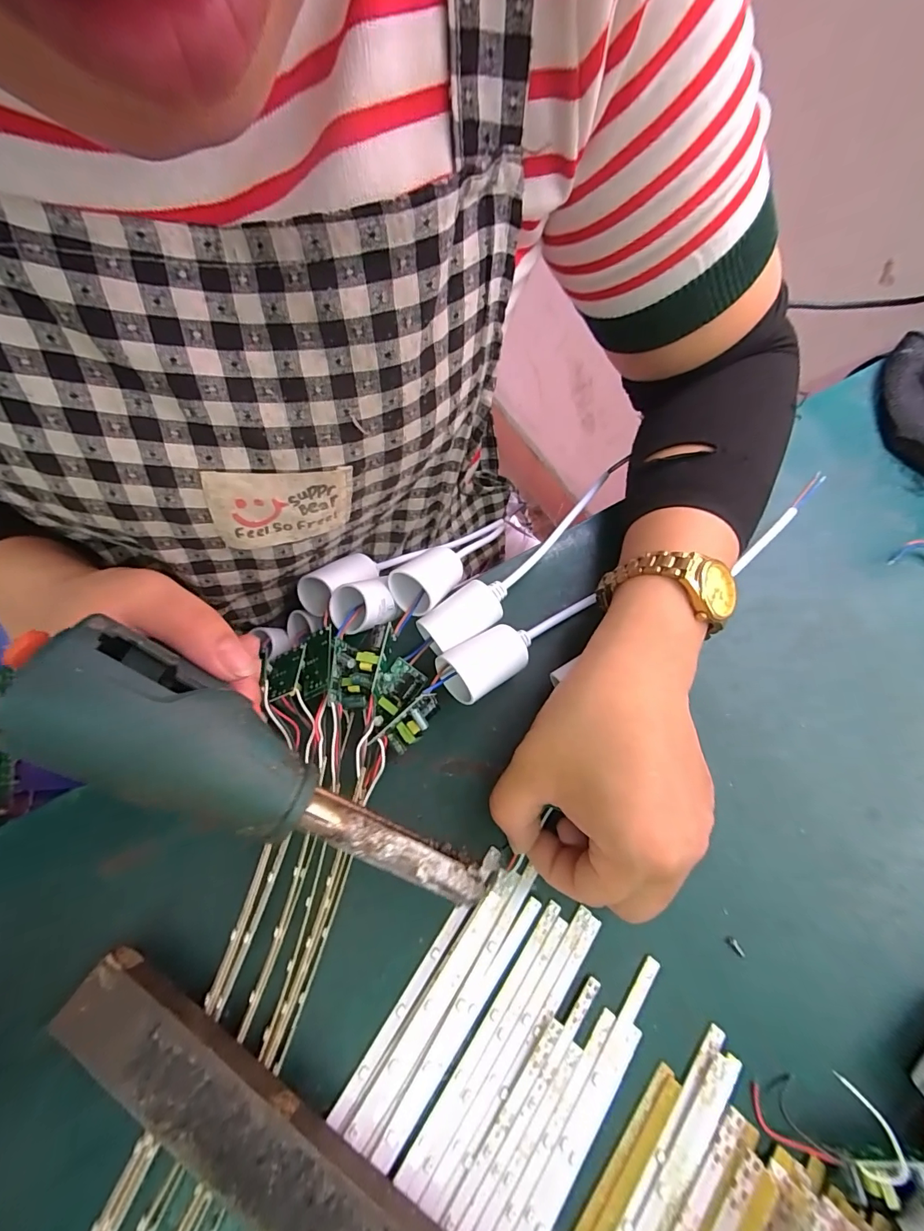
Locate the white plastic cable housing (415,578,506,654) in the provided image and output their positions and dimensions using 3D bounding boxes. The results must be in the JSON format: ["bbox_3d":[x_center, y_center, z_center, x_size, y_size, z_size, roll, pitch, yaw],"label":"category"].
[{"bbox_3d":[0.002,-0.001,0.247,0.052,0.019,0.025,-27,70,-12],"label":"white plastic cable housing"}]

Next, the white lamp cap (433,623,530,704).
[{"bbox_3d":[0.014,0.026,0.235,0.050,0.031,0.029,-29,71,-13],"label":"white lamp cap"}]

